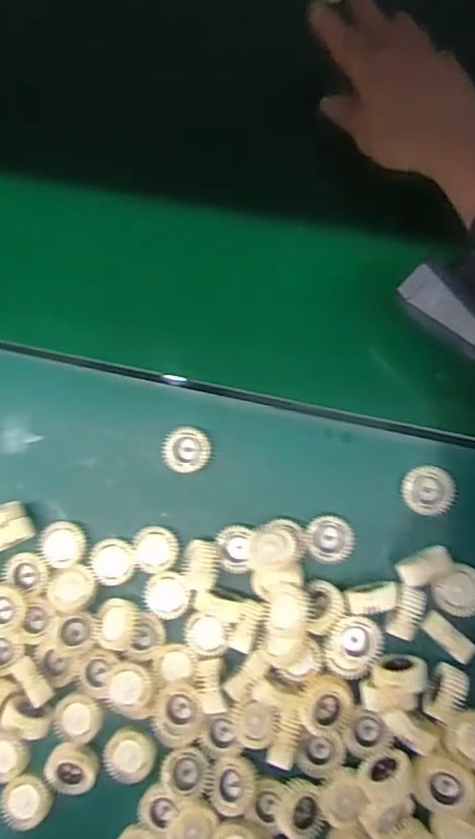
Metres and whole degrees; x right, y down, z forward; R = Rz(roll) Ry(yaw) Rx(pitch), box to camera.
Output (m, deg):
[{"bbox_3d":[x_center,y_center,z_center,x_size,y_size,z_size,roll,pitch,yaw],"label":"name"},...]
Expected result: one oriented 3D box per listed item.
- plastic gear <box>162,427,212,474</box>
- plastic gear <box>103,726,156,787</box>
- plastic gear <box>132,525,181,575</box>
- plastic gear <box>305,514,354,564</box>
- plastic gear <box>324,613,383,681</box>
[{"bbox_3d":[-0.034,0.021,0.397,0.031,0.016,0.030,-1,83,6],"label":"plastic gear"},{"bbox_3d":[-0.070,0.218,0.380,0.033,0.015,0.028,23,86,8],"label":"plastic gear"},{"bbox_3d":[-0.055,0.088,0.396,0.029,0.014,0.030,0,83,6],"label":"plastic gear"},{"bbox_3d":[0.060,0.078,0.384,0.029,0.008,0.030,-1,83,6],"label":"plastic gear"},{"bbox_3d":[0.072,0.142,0.364,0.033,0.013,0.039,16,85,8],"label":"plastic gear"}]

